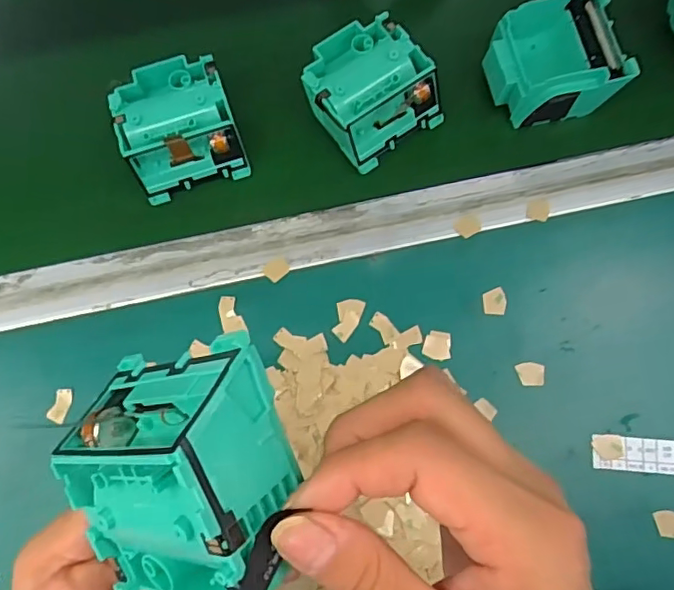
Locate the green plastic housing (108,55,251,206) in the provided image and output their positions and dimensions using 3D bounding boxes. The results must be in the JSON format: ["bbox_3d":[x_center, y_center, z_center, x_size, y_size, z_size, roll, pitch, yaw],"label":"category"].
[{"bbox_3d":[-0.106,-0.111,0.392,0.072,0.047,0.077,-19,76,-4],"label":"green plastic housing"}]

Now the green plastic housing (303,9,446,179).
[{"bbox_3d":[0.020,-0.137,0.389,0.079,0.040,0.080,-35,77,-7],"label":"green plastic housing"}]

